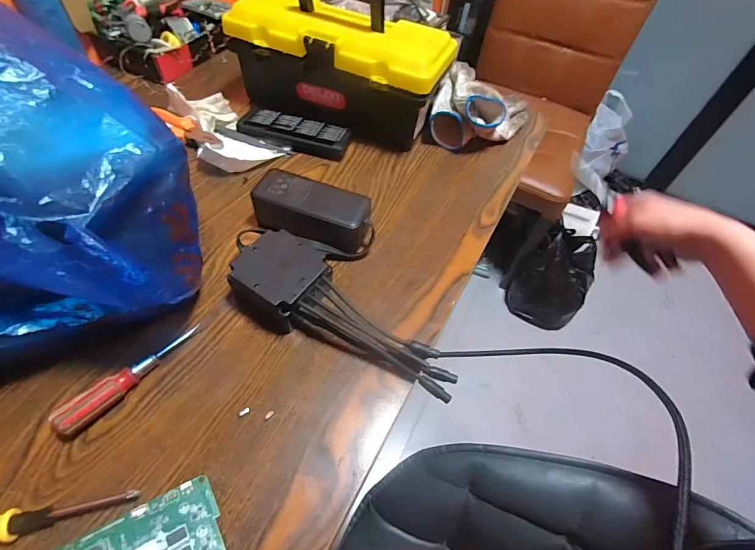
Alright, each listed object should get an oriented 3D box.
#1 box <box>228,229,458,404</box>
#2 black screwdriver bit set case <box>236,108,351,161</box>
[{"bbox_3d":[-0.039,0.039,0.371,0.240,0.054,0.073,31,57,17],"label":"box"},{"bbox_3d":[-0.113,-0.200,0.549,0.146,0.027,0.060,13,54,4],"label":"black screwdriver bit set case"}]

